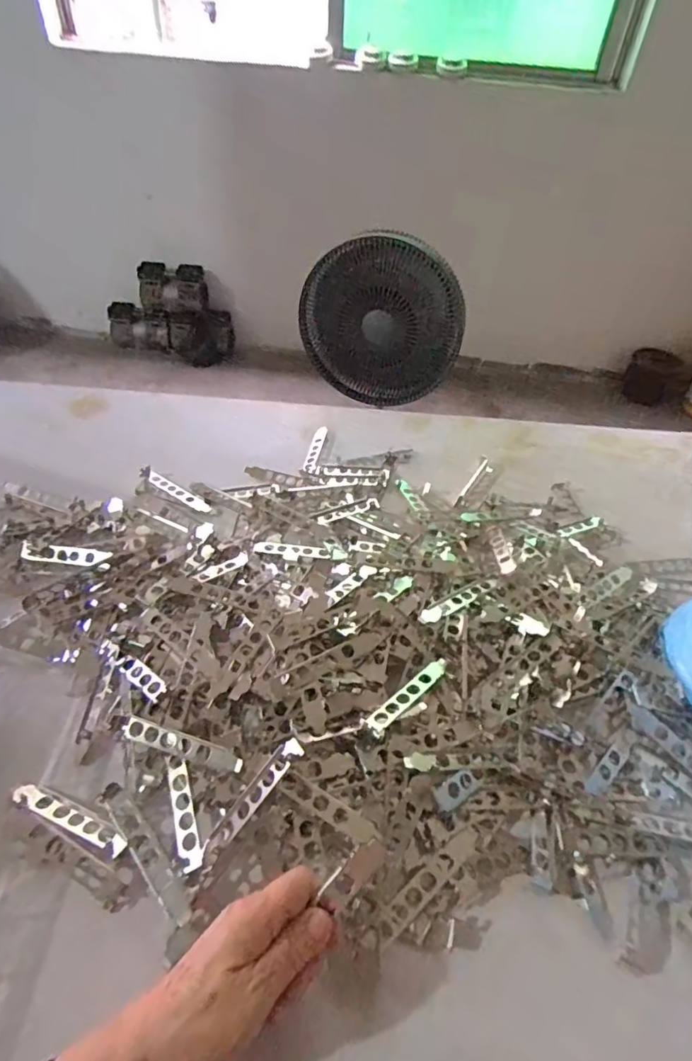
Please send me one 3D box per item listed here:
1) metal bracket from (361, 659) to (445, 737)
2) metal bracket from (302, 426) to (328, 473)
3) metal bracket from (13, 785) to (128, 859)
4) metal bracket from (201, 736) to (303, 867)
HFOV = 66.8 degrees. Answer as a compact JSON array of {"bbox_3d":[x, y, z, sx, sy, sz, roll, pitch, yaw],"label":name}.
[{"bbox_3d":[0.060,0.152,0.491,0.019,0.008,0.118,37,41,27],"label":"metal bracket"},{"bbox_3d":[-0.048,-0.122,0.793,0.021,0.010,0.108,10,46,5],"label":"metal bracket"},{"bbox_3d":[-0.222,0.231,0.421,0.106,0.012,0.016,20,48,14],"label":"metal bracket"},{"bbox_3d":[-0.073,0.211,0.418,0.021,0.015,0.108,36,86,27],"label":"metal bracket"}]

